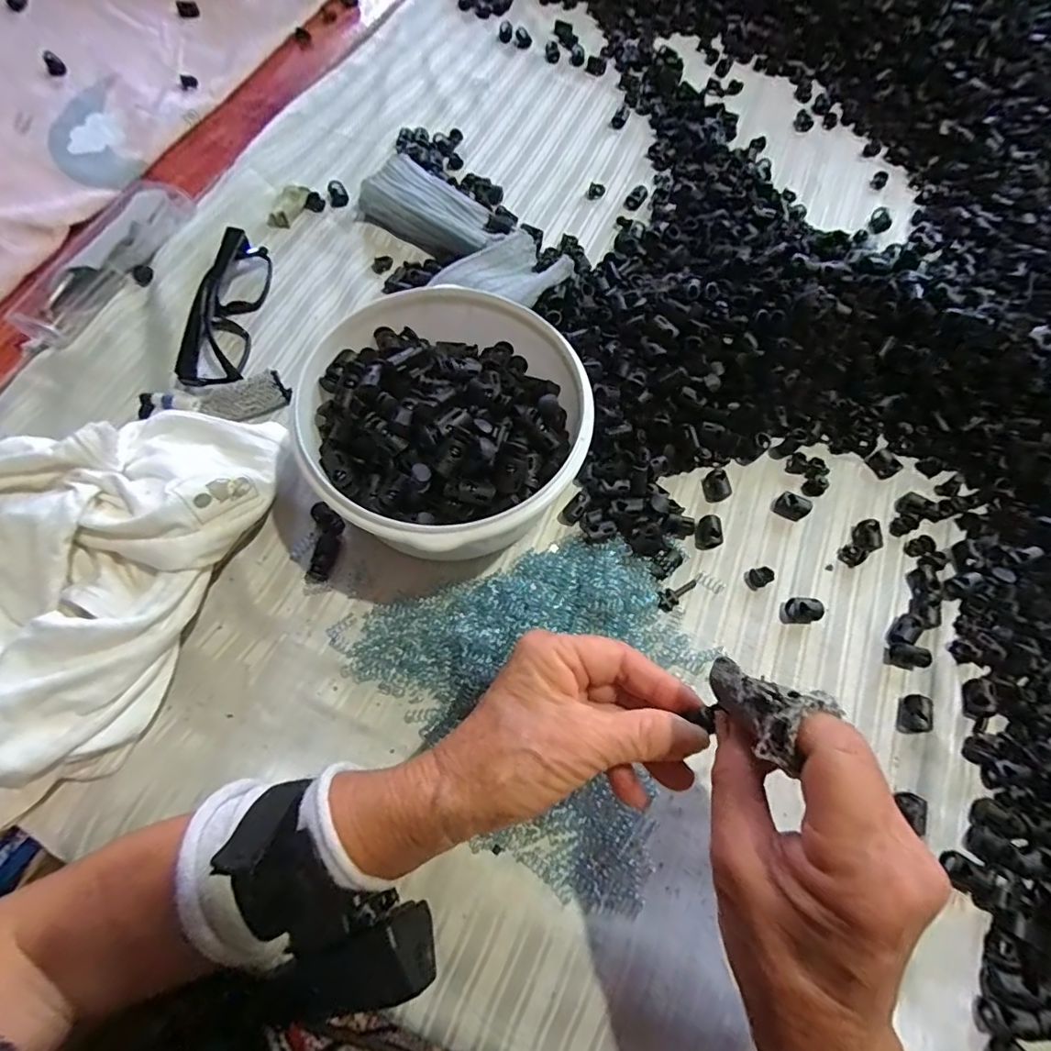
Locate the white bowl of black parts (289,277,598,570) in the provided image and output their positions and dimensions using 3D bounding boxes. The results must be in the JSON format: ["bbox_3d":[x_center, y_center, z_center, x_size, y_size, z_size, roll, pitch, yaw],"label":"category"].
[{"bbox_3d":[-0.045,-0.056,0.318,0.157,0.077,0.156,1,67,-3],"label":"white bowl of black parts"}]

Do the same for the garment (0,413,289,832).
[{"bbox_3d":[-0.257,0.014,0.291,0.172,0.060,0.219,17,67,3],"label":"garment"}]

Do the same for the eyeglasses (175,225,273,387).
[{"bbox_3d":[-0.218,-0.162,0.385,0.032,0.028,0.132,4,67,-2],"label":"eyeglasses"}]

